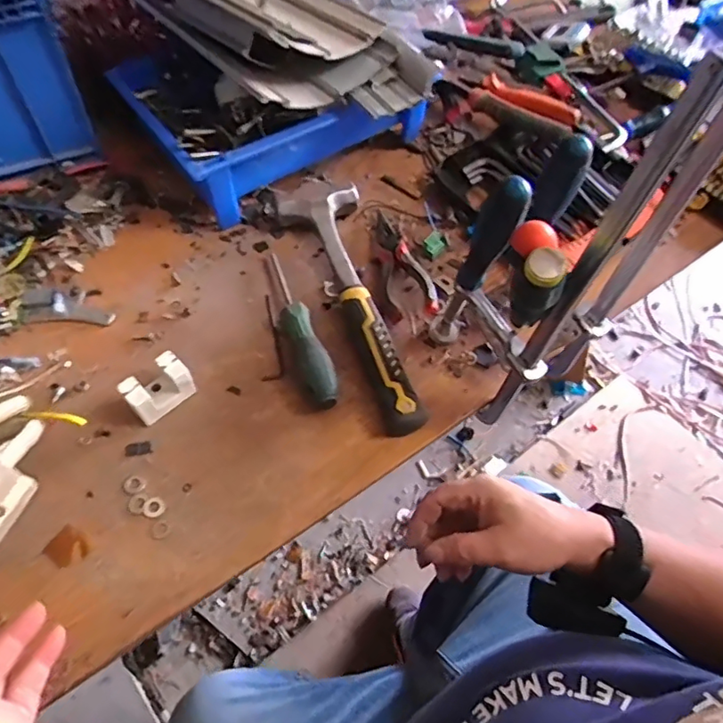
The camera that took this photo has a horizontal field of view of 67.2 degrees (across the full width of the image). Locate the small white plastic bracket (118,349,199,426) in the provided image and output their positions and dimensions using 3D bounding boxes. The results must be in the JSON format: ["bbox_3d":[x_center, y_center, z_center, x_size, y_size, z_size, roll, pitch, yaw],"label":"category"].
[{"bbox_3d":[-0.175,0.025,0.471,0.038,0.037,0.054,37,62,20],"label":"small white plastic bracket"}]

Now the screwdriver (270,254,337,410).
[{"bbox_3d":[-0.062,-0.036,0.526,0.031,0.025,0.184,-14,58,-13],"label":"screwdriver"}]

